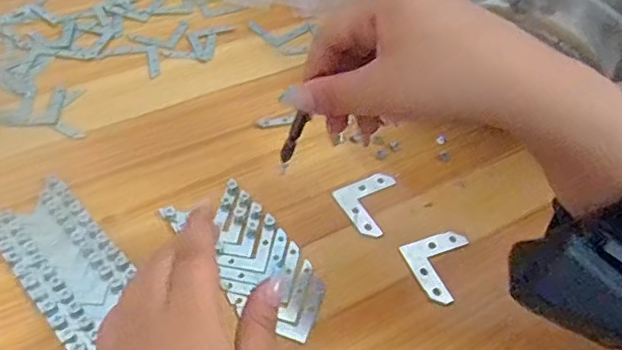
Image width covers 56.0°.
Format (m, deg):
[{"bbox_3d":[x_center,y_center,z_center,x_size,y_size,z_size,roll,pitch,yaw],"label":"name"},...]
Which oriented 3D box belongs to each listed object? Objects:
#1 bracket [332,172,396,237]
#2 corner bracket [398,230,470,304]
[{"bbox_3d":[0.043,0.019,0.384,0.044,0.004,0.043,-20,54,-24],"label":"bracket"},{"bbox_3d":[0.082,0.054,0.354,0.043,0.004,0.044,-17,52,-18],"label":"corner bracket"}]

